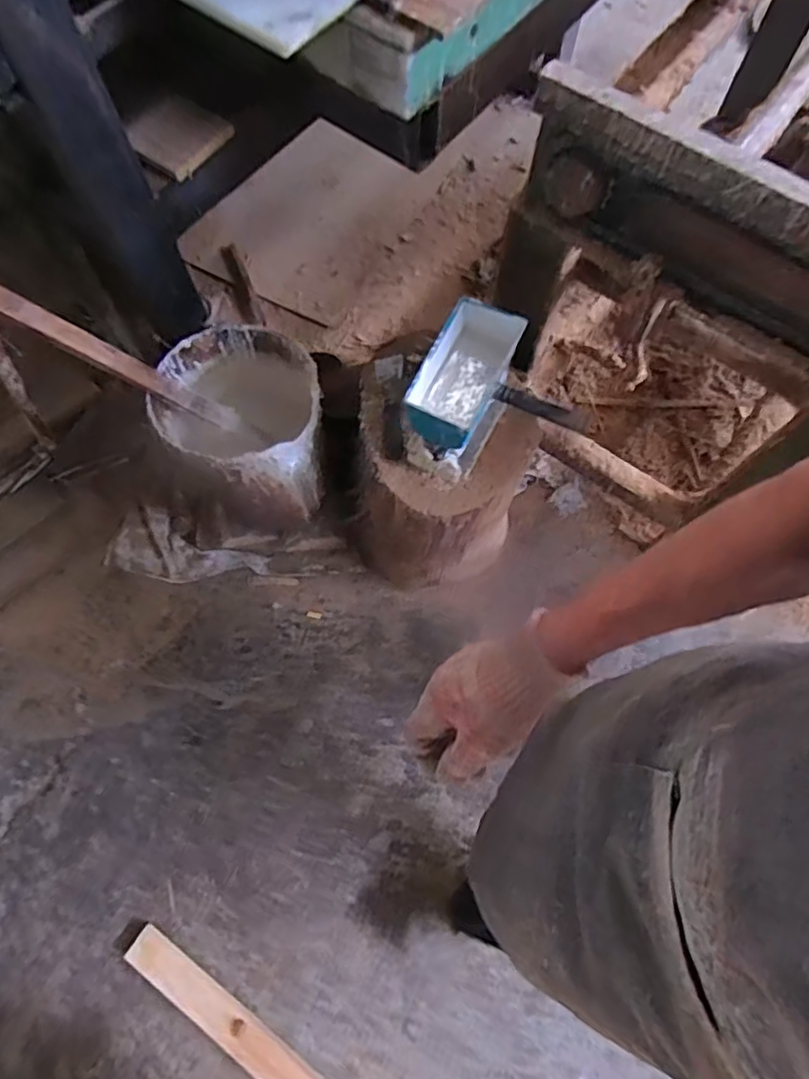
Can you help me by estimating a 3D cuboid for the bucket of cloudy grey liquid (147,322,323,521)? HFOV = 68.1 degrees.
[{"bbox_3d":[-0.282,-0.217,1.153,0.304,0.250,0.283,39,74,13],"label":"bucket of cloudy grey liquid"}]

